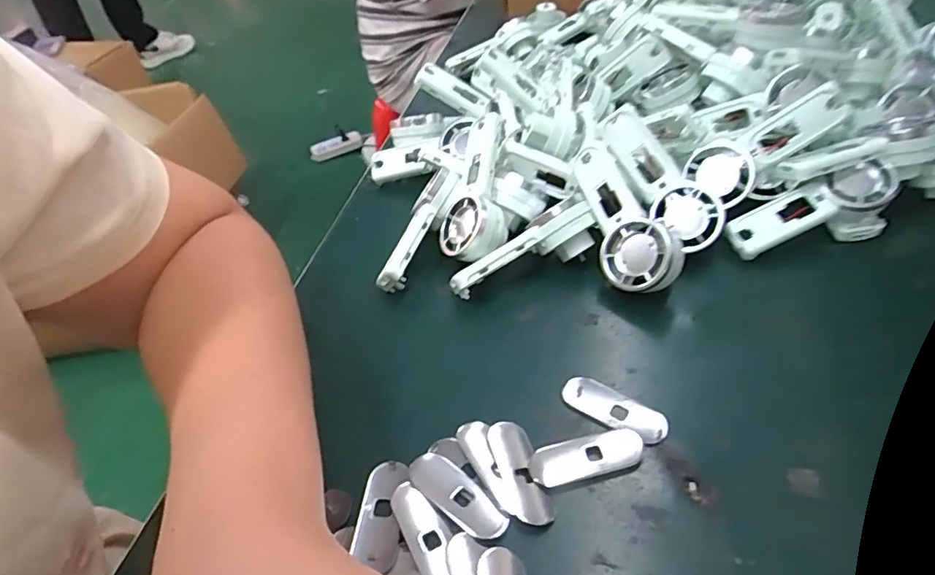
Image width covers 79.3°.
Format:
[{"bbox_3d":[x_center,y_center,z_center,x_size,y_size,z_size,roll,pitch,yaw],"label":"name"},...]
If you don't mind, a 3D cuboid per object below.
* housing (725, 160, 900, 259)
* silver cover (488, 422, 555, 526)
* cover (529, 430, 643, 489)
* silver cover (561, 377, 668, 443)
[{"bbox_3d":[0.197,-0.042,0.327,0.090,0.024,0.036,-14,71,8],"label":"housing"},{"bbox_3d":[0.023,0.081,0.250,0.018,0.004,0.050,-15,44,-7],"label":"silver cover"},{"bbox_3d":[0.053,0.075,0.250,0.049,0.006,0.018,-13,44,-5],"label":"cover"},{"bbox_3d":[0.069,0.058,0.268,0.050,0.005,0.018,26,53,30],"label":"silver cover"}]

